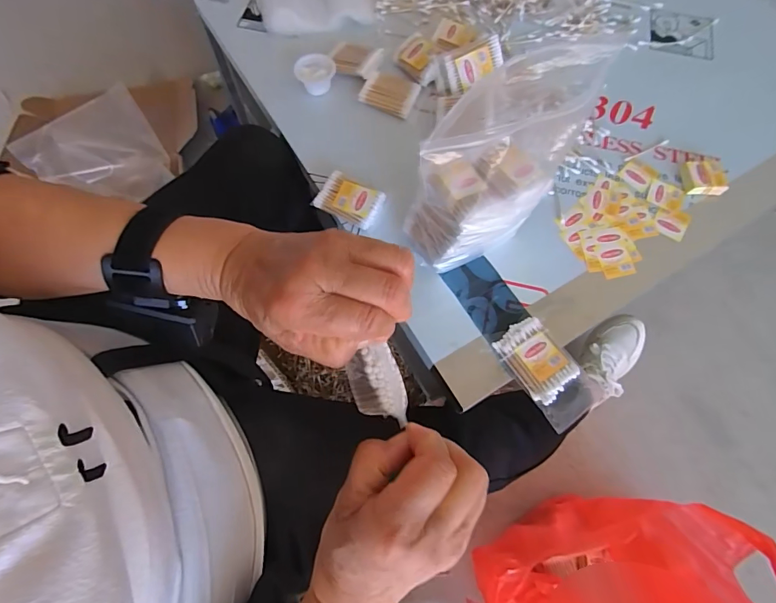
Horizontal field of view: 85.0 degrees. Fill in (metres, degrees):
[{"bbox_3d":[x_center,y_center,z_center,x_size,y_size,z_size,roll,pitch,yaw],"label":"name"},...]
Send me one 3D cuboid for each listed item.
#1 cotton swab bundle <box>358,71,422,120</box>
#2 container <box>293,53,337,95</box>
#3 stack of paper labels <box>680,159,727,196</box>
[{"bbox_3d":[0.004,-0.286,0.582,0.070,0.022,0.056,23,70,7],"label":"cotton swab bundle"},{"bbox_3d":[-0.100,-0.314,0.587,0.049,0.028,0.049,1,68,-2],"label":"container"},{"bbox_3d":[0.403,-0.158,0.540,0.049,0.018,0.044,4,68,0],"label":"stack of paper labels"}]

